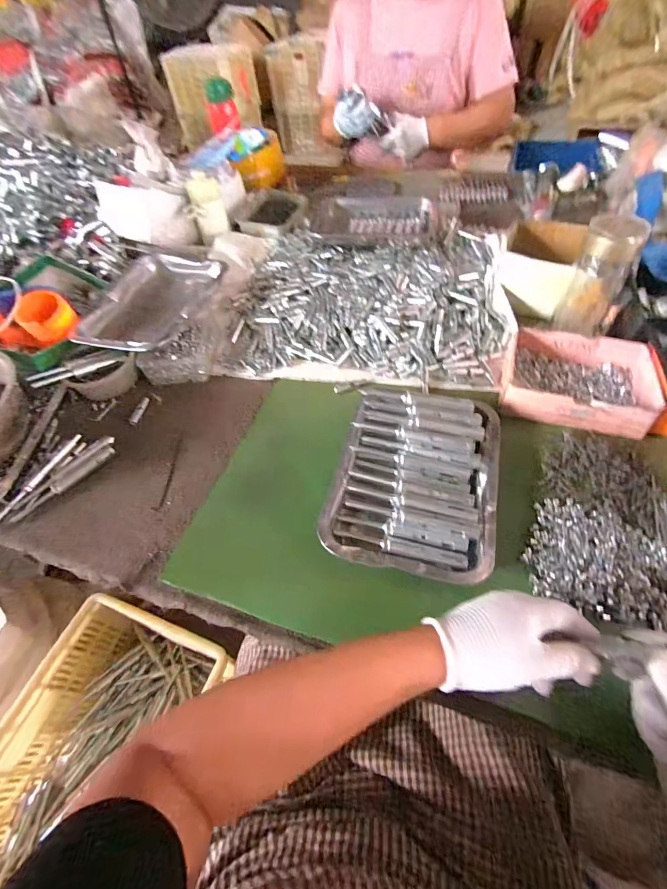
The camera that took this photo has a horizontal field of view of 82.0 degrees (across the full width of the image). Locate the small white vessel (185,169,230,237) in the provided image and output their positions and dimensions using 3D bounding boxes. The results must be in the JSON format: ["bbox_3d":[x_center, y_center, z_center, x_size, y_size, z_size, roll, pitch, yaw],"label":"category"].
[{"bbox_3d":[-0.281,-0.543,0.859,0.068,0.111,0.064,-15,54,-6],"label":"small white vessel"}]

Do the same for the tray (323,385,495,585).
[{"bbox_3d":[0.099,0.034,0.459,0.180,0.041,0.239,10,55,13],"label":"tray"}]

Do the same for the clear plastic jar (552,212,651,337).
[{"bbox_3d":[0.362,-0.226,0.525,0.064,0.158,0.057,32,63,25],"label":"clear plastic jar"}]

